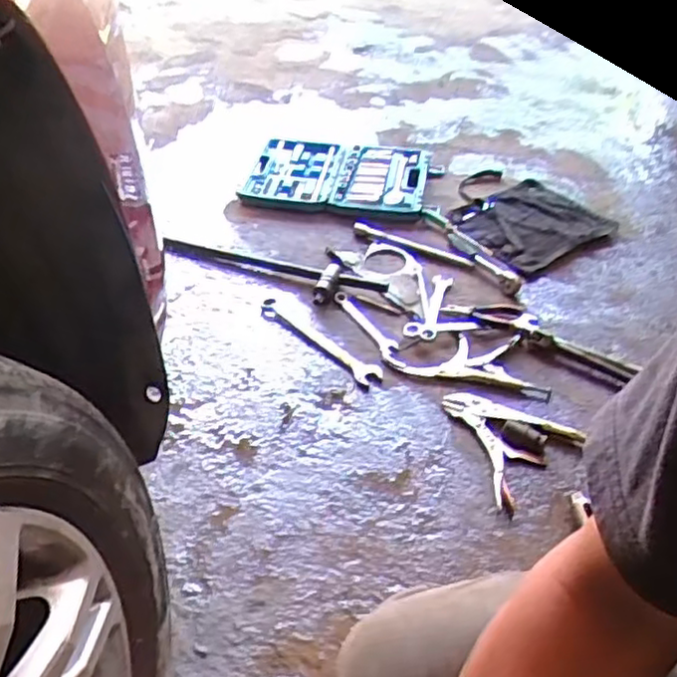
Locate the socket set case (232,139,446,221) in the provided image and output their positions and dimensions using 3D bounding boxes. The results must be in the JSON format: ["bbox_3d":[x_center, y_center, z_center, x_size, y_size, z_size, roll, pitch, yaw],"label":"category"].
[{"bbox_3d":[0.005,-0.353,1.480,0.399,0.046,0.276,8,42,6],"label":"socket set case"}]

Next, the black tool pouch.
[{"bbox_3d":[0.351,-0.247,1.388,0.268,0.023,0.298,-27,48,-25],"label":"black tool pouch"}]

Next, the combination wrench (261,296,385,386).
[{"bbox_3d":[-0.034,0.005,1.152,0.040,0.020,0.262,-34,52,-30],"label":"combination wrench"}]

